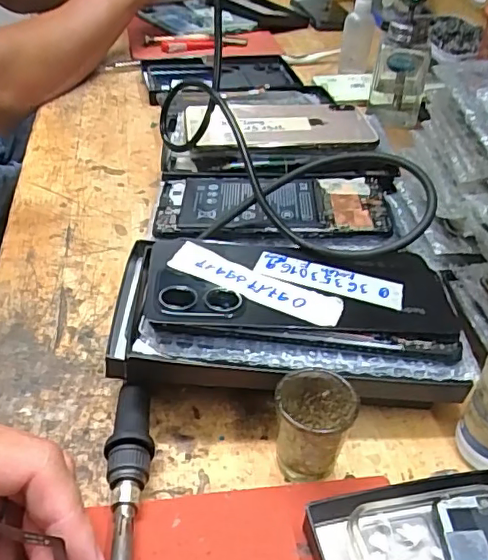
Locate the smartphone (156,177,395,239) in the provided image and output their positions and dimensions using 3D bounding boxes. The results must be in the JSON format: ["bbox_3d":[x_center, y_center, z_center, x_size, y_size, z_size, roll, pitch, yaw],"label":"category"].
[{"bbox_3d":[0.020,-0.053,0.404,0.161,0.012,0.075,0,41,1],"label":"smartphone"}]

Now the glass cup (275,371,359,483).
[{"bbox_3d":[0.033,0.069,0.264,0.034,0.049,0.037,1,39,-1],"label":"glass cup"}]

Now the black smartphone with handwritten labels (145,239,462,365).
[{"bbox_3d":[0.031,0.007,0.302,0.158,0.012,0.076,4,45,-6],"label":"black smartphone with handwritten labels"}]

